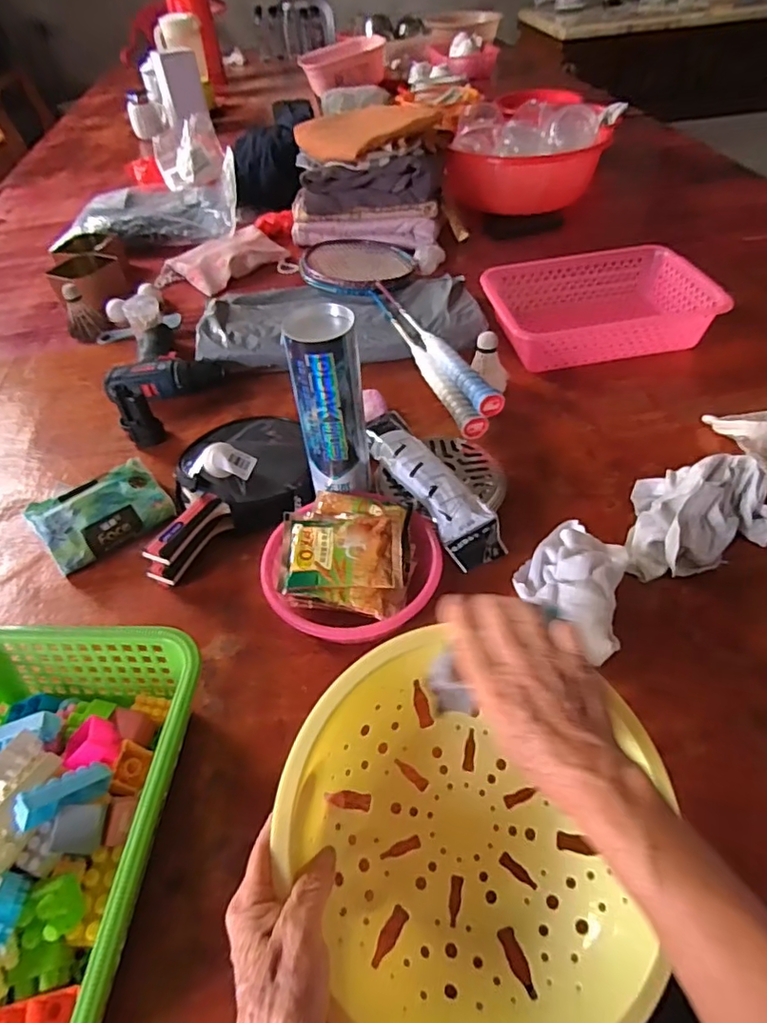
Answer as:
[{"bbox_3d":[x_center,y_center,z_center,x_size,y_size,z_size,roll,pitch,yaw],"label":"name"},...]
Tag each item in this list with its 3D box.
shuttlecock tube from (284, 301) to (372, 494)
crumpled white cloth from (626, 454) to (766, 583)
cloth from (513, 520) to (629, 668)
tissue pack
[{"bbox_3d":[-0.051,-0.101,0.575,0.066,0.192,0.060,-9,47,-1],"label":"shuttlecock tube"},{"bbox_3d":[0.323,0.007,0.578,0.128,0.065,0.135,12,50,17],"label":"crumpled white cloth"},{"bbox_3d":[0.180,0.061,0.552,0.093,0.048,0.162,10,50,16],"label":"cloth"},{"bbox_3d":[-0.315,0.001,0.648,0.133,0.065,0.086,-32,52,-21],"label":"tissue pack"}]

